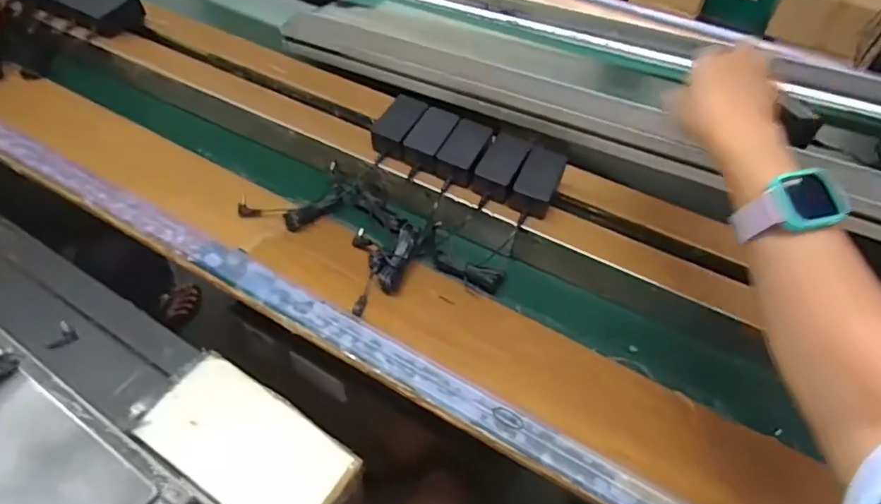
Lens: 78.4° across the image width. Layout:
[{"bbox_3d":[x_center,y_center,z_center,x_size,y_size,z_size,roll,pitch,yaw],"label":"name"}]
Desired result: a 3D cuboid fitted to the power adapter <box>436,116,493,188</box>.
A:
[{"bbox_3d":[0.030,-0.115,0.630,0.047,0.030,0.074,22,63,15],"label":"power adapter"}]

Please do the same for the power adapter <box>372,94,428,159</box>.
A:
[{"bbox_3d":[-0.049,-0.151,0.646,0.045,0.023,0.075,20,64,18],"label":"power adapter"}]

